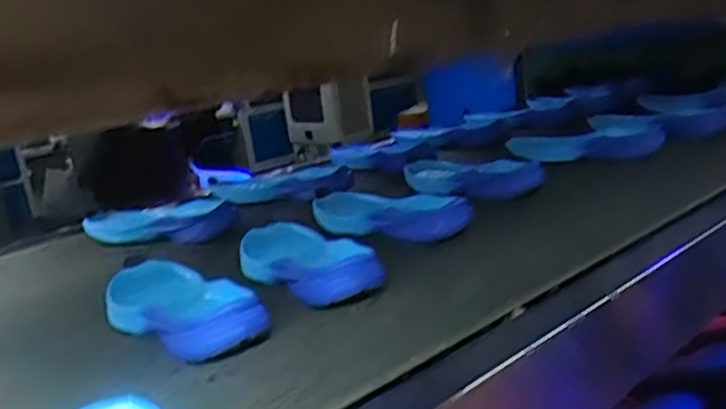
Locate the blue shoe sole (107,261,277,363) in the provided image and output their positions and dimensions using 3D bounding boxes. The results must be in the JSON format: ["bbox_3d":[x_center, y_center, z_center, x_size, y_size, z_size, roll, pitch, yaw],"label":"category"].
[{"bbox_3d":[-0.169,0.088,0.618,0.087,0.038,0.231,-19,20,-35],"label":"blue shoe sole"}]

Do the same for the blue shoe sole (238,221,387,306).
[{"bbox_3d":[-0.063,0.056,0.686,0.089,0.033,0.223,-14,15,-23],"label":"blue shoe sole"}]

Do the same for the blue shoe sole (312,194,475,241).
[{"bbox_3d":[0.029,0.006,0.804,0.079,0.039,0.221,-17,21,-31],"label":"blue shoe sole"}]

